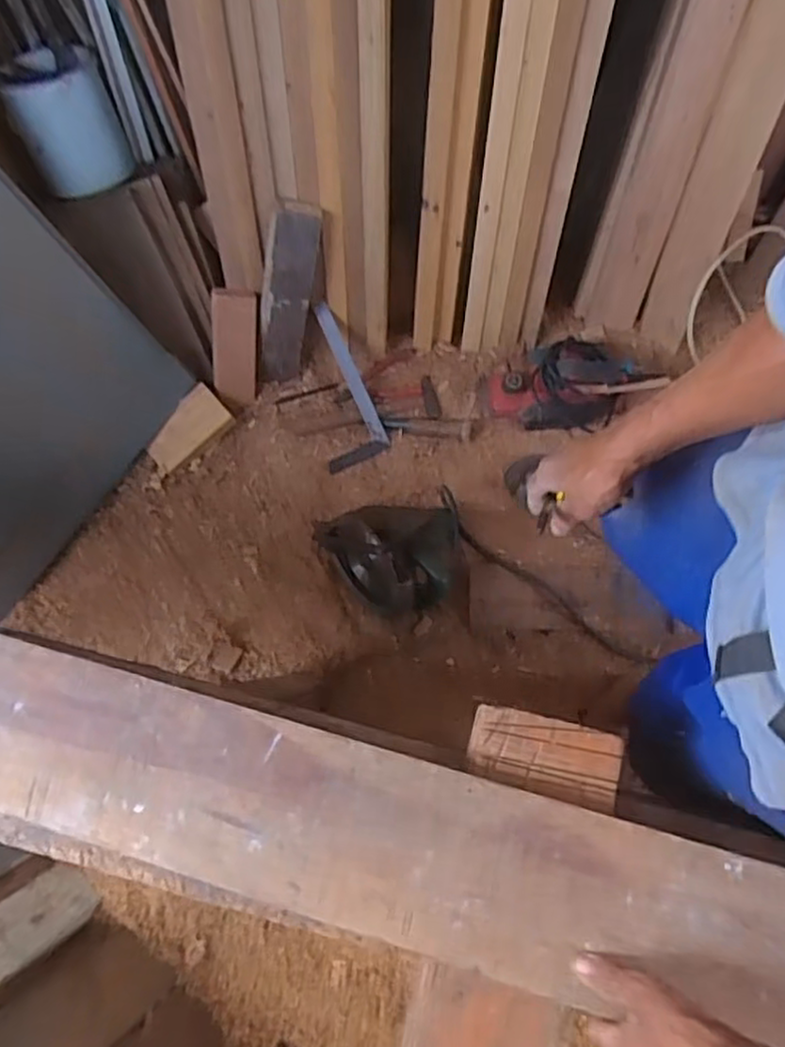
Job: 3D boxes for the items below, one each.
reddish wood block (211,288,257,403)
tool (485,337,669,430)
[{"bbox_3d":[-0.303,-0.333,1.356,0.085,0.228,0.036,10,36,4],"label":"reddish wood block"},{"bbox_3d":[0.349,-0.282,1.384,0.323,0.128,0.159,-2,74,0],"label":"tool"}]

